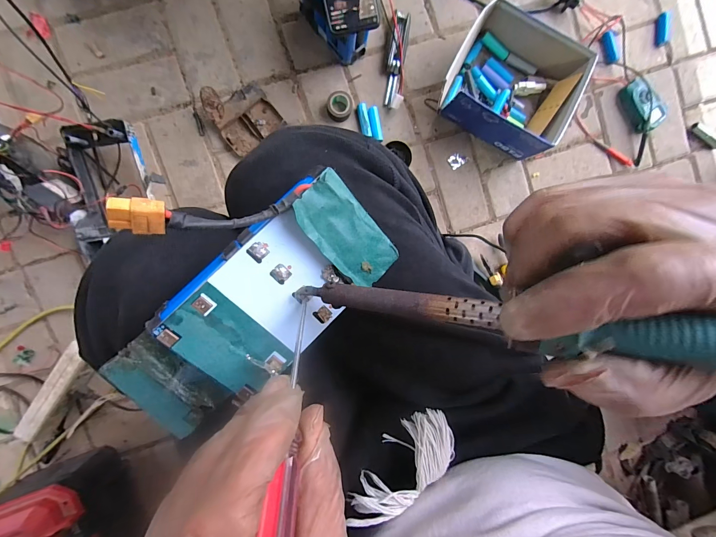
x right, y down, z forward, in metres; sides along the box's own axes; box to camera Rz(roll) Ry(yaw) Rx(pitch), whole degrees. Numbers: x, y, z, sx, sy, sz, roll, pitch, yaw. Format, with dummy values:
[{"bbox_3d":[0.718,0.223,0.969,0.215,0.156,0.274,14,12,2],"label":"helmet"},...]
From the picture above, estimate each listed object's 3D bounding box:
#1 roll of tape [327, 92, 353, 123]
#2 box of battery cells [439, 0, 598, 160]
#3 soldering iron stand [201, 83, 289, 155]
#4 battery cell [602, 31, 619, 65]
[{"bbox_3d":[-0.036,-0.317,0.621,0.049,0.028,0.047,0,93,-6],"label":"roll of tape"},{"bbox_3d":[0.290,-0.354,0.615,0.225,0.103,0.198,24,91,-6],"label":"box of battery cells"},{"bbox_3d":[-0.213,-0.290,0.593,0.111,0.054,0.109,-34,96,-3],"label":"soldering iron stand"},{"bbox_3d":[0.537,-0.471,0.678,0.013,0.023,0.062,-30,108,-3],"label":"battery cell"}]

